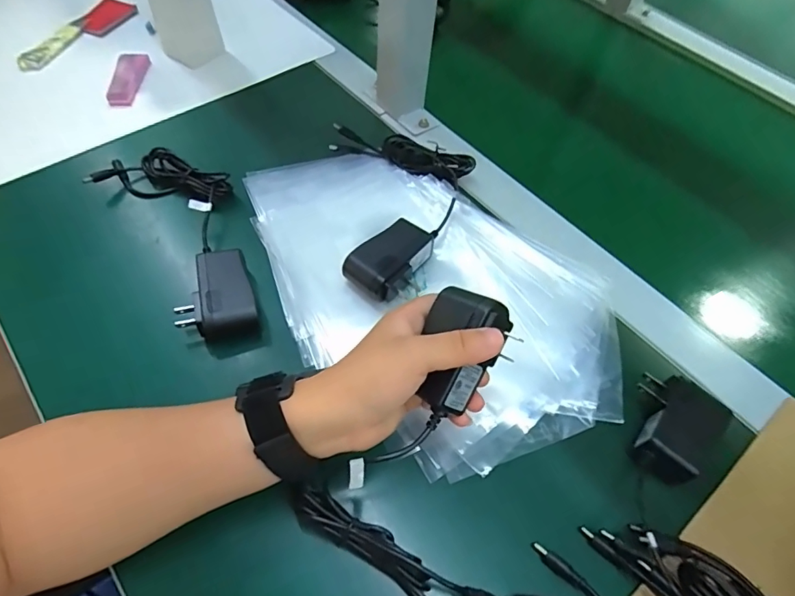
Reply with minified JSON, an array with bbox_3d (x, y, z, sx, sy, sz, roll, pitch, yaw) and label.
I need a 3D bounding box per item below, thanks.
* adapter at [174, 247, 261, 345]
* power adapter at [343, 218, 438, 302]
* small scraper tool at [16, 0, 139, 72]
[{"bbox_3d":[-0.144,-0.004,0.378,0.056,0.028,0.070,-12,59,-12],"label":"adapter"},{"bbox_3d":[0.001,-0.029,0.397,0.053,0.027,0.081,41,63,20],"label":"power adapter"},{"bbox_3d":[-0.381,-0.319,0.568,0.042,0.014,0.162,18,58,7],"label":"small scraper tool"}]

